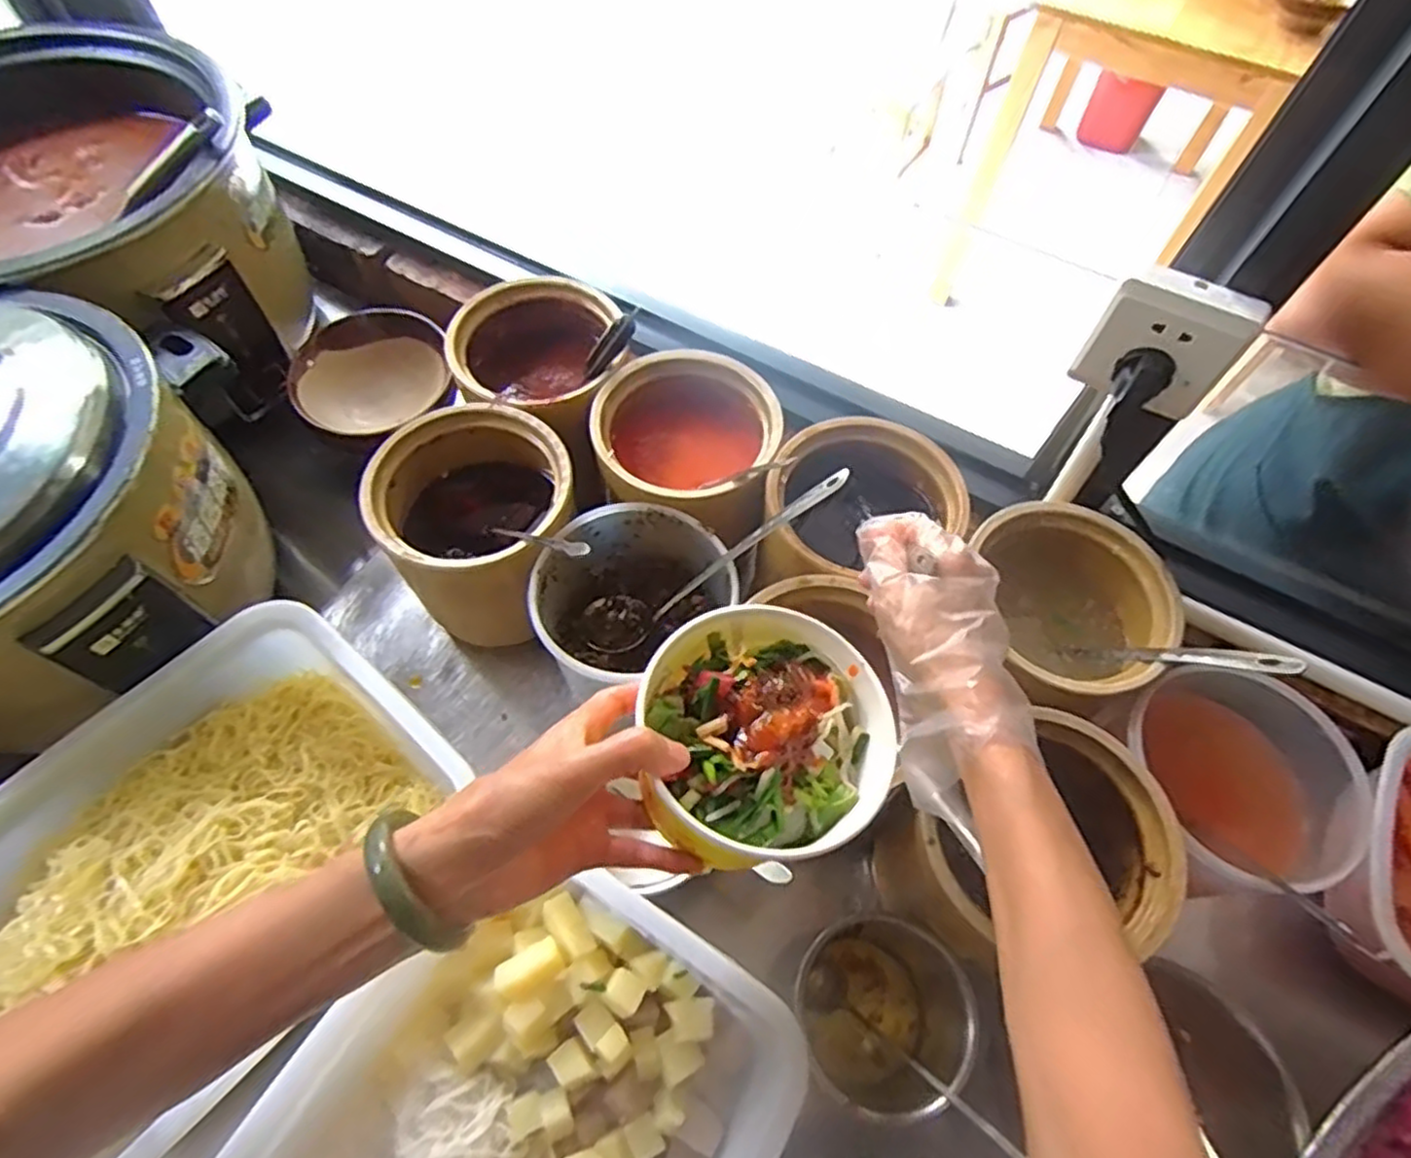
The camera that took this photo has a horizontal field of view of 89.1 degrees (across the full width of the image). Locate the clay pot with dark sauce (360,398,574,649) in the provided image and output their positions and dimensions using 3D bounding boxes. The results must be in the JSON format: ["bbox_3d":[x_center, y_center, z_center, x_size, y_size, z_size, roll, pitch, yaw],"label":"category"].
[{"bbox_3d":[-0.187,-0.042,0.622,0.153,0.146,0.164,1,61,-2],"label":"clay pot with dark sauce"}]

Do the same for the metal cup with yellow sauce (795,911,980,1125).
[{"bbox_3d":[0.119,0.299,0.498,0.098,0.105,0.110,-24,65,-14],"label":"metal cup with yellow sauce"}]

